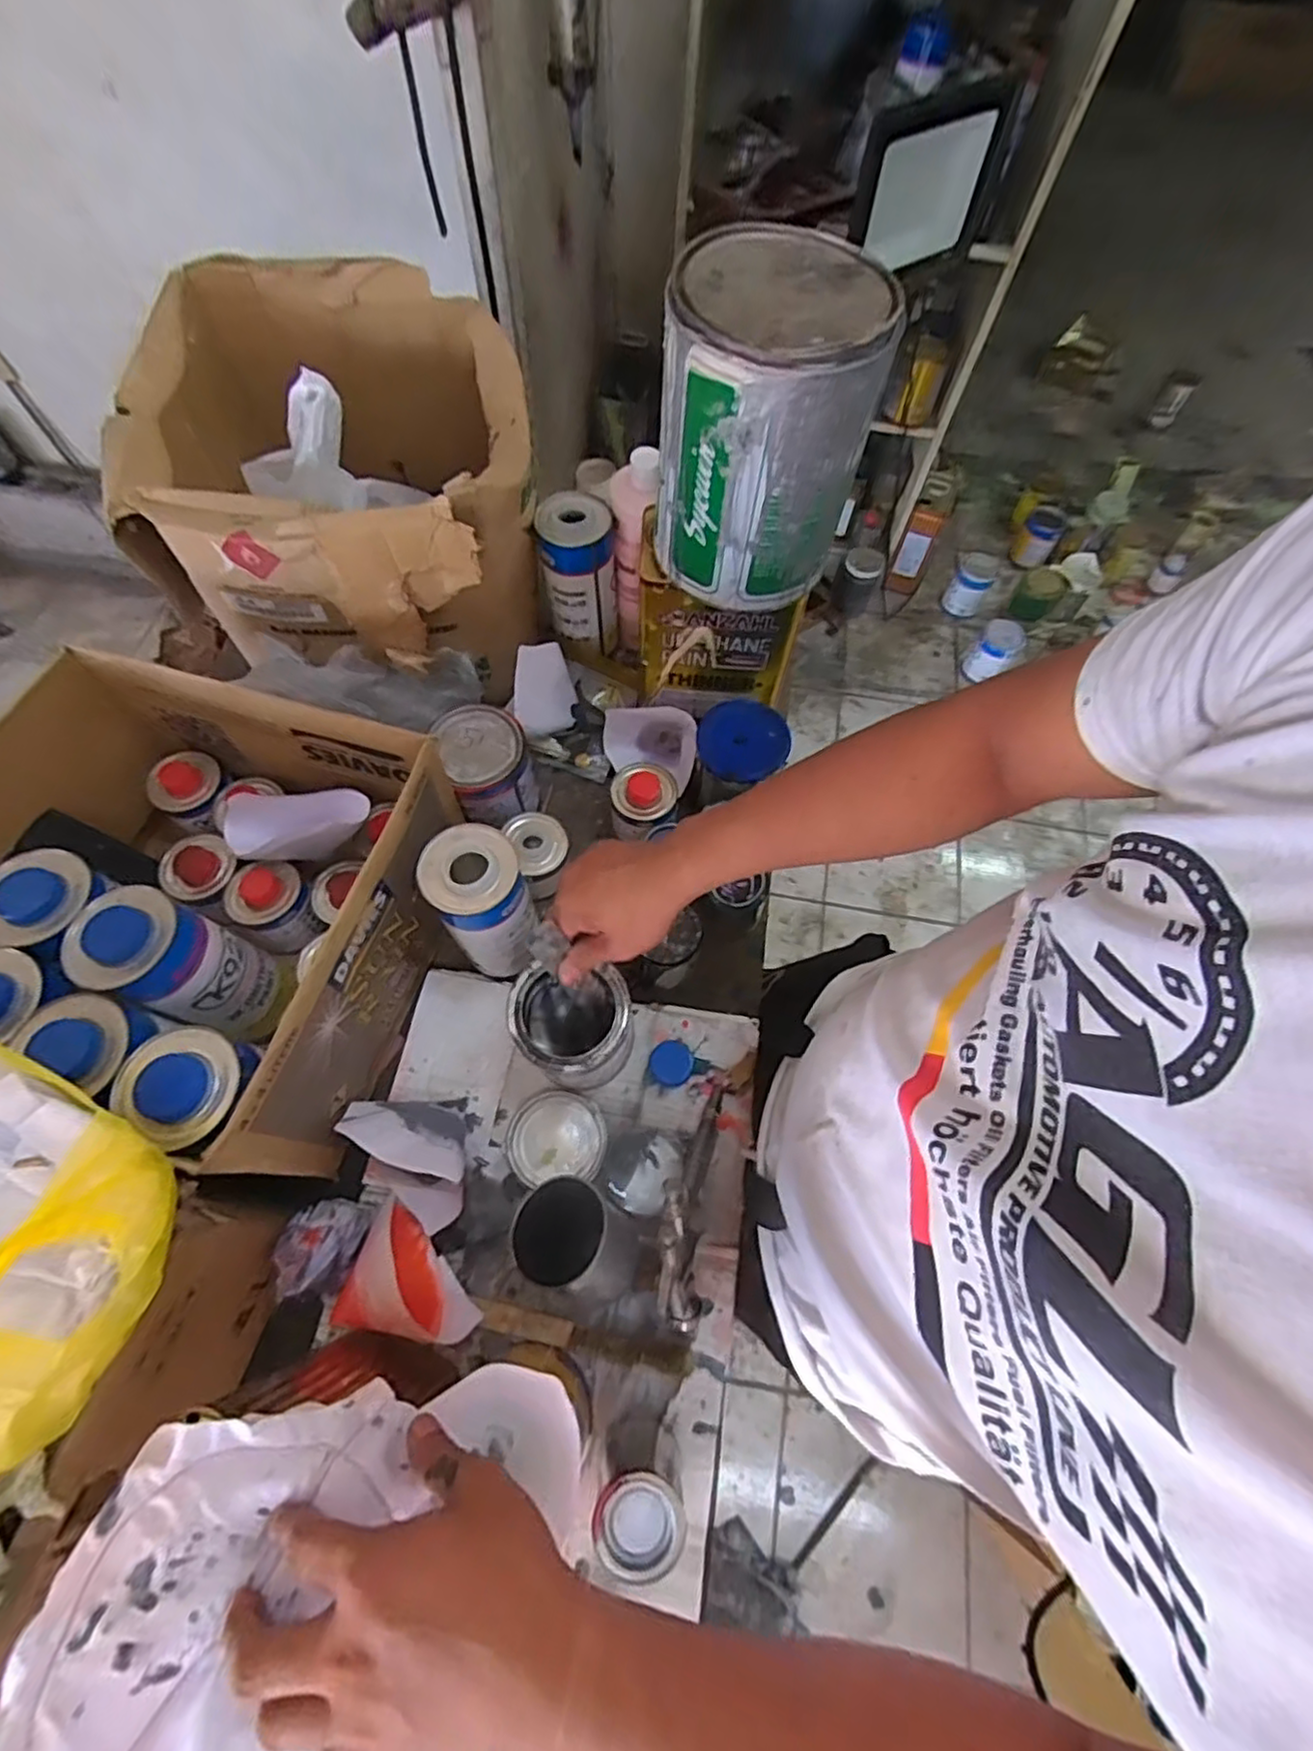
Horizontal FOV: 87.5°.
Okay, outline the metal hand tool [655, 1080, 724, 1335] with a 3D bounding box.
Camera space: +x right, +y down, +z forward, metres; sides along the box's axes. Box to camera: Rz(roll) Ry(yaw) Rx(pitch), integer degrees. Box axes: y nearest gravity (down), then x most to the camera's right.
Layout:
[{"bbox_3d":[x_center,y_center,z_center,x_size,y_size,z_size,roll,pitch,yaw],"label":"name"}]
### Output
[{"bbox_3d":[0.028,0.284,0.606,0.049,0.107,0.202,9,65,2],"label":"metal hand tool"}]

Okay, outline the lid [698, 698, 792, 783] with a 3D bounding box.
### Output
[{"bbox_3d":[0.094,-0.146,0.739,0.096,0.021,0.089,1,65,-2],"label":"lid"}]

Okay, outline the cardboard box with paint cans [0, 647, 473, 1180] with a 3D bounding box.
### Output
[{"bbox_3d":[-0.436,0.026,0.630,0.411,0.198,0.367,12,66,3],"label":"cardboard box with paint cans"}]

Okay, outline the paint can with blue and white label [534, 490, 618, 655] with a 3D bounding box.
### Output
[{"bbox_3d":[-0.091,-0.351,0.809,0.080,0.173,0.079,1,65,-2],"label":"paint can with blue and white label"}]

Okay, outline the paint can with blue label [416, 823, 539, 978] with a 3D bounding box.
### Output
[{"bbox_3d":[-0.160,0.030,0.647,0.084,0.176,0.086,-24,69,-12],"label":"paint can with blue label"}]

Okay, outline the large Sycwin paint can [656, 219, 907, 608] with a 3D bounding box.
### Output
[{"bbox_3d":[0.087,-0.361,0.560,0.154,0.202,0.155,1,65,-2],"label":"large Sycwin paint can"}]

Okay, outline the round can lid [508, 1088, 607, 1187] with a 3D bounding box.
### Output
[{"bbox_3d":[-0.097,0.252,0.664,0.093,0.015,0.081,-5,66,-4],"label":"round can lid"}]

